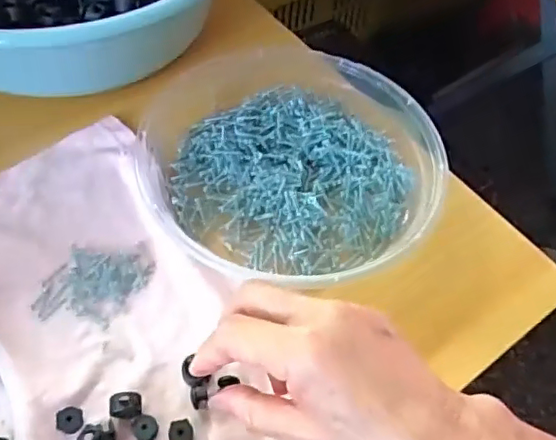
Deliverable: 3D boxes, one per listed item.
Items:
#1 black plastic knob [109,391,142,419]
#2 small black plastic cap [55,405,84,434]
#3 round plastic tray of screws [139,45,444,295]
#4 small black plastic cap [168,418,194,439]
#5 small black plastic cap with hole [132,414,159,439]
[{"bbox_3d":[-0.083,0.102,0.320,0.016,0.009,0.013,3,55,-3],"label":"black plastic knob"},{"bbox_3d":[-0.112,0.108,0.316,0.013,0.005,0.014,2,55,-3],"label":"small black plastic cap"},{"bbox_3d":[0.008,-0.055,0.431,0.204,0.048,0.208,2,55,-3],"label":"round plastic tray of screws"},{"bbox_3d":[-0.053,0.115,0.317,0.013,0.008,0.014,2,55,-3],"label":"small black plastic cap"},{"bbox_3d":[-0.071,0.113,0.316,0.013,0.007,0.013,2,55,-3],"label":"small black plastic cap with hole"}]

